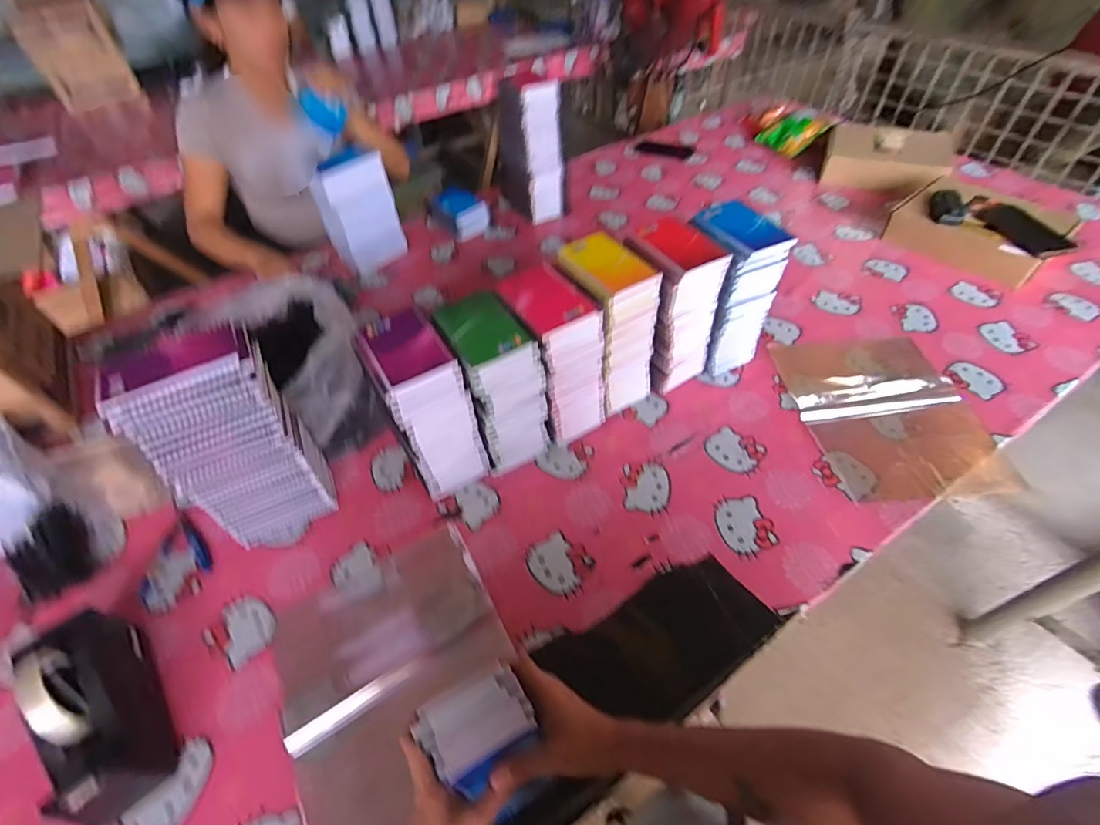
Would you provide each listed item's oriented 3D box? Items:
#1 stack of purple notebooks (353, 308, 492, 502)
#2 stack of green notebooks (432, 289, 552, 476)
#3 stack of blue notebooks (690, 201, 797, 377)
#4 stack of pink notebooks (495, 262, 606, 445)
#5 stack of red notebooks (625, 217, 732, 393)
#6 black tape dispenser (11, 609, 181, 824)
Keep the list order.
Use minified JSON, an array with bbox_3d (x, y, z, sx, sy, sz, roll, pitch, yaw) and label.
[{"bbox_3d":[-0.166,-0.001,0.663,0.097,0.245,0.129,-28,53,-18],"label":"stack of purple notebooks"},{"bbox_3d":[-0.075,-0.032,0.685,0.100,0.239,0.125,-27,52,-17],"label":"stack of green notebooks"},{"bbox_3d":[0.283,-0.192,0.788,0.098,0.244,0.124,-18,50,-10],"label":"stack of blue notebooks"},{"bbox_3d":[0.005,-0.078,0.718,0.103,0.237,0.132,-26,52,-16],"label":"stack of pink notebooks"},{"bbox_3d":[0.183,-0.159,0.765,0.109,0.248,0.126,-21,51,-13],"label":"stack of red notebooks"},{"bbox_3d":[-0.473,0.308,0.503,0.078,0.120,0.200,-34,55,-22],"label":"black tape dispenser"}]

